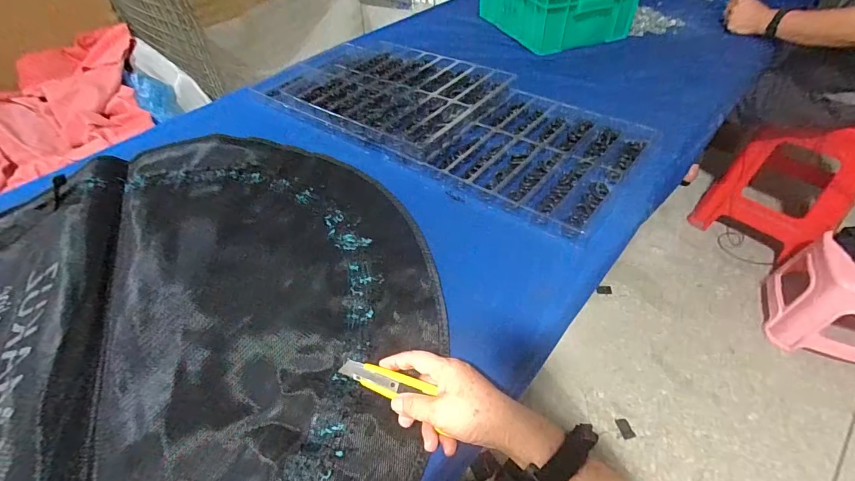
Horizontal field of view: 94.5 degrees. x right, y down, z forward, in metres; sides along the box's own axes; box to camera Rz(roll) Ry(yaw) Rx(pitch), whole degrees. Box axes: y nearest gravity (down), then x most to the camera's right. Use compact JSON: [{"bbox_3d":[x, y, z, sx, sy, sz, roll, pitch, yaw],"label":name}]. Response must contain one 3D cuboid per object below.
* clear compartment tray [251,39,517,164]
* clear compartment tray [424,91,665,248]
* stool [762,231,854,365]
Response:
[{"bbox_3d":[-0.113,-0.362,0.942,0.542,0.057,0.356,30,55,28],"label":"clear compartment tray"},{"bbox_3d":[0.216,-0.171,0.750,0.327,0.030,0.328,30,55,28],"label":"clear compartment tray"},{"bbox_3d":[1.225,0.167,1.156,0.286,0.308,0.271,16,50,19],"label":"stool"}]

